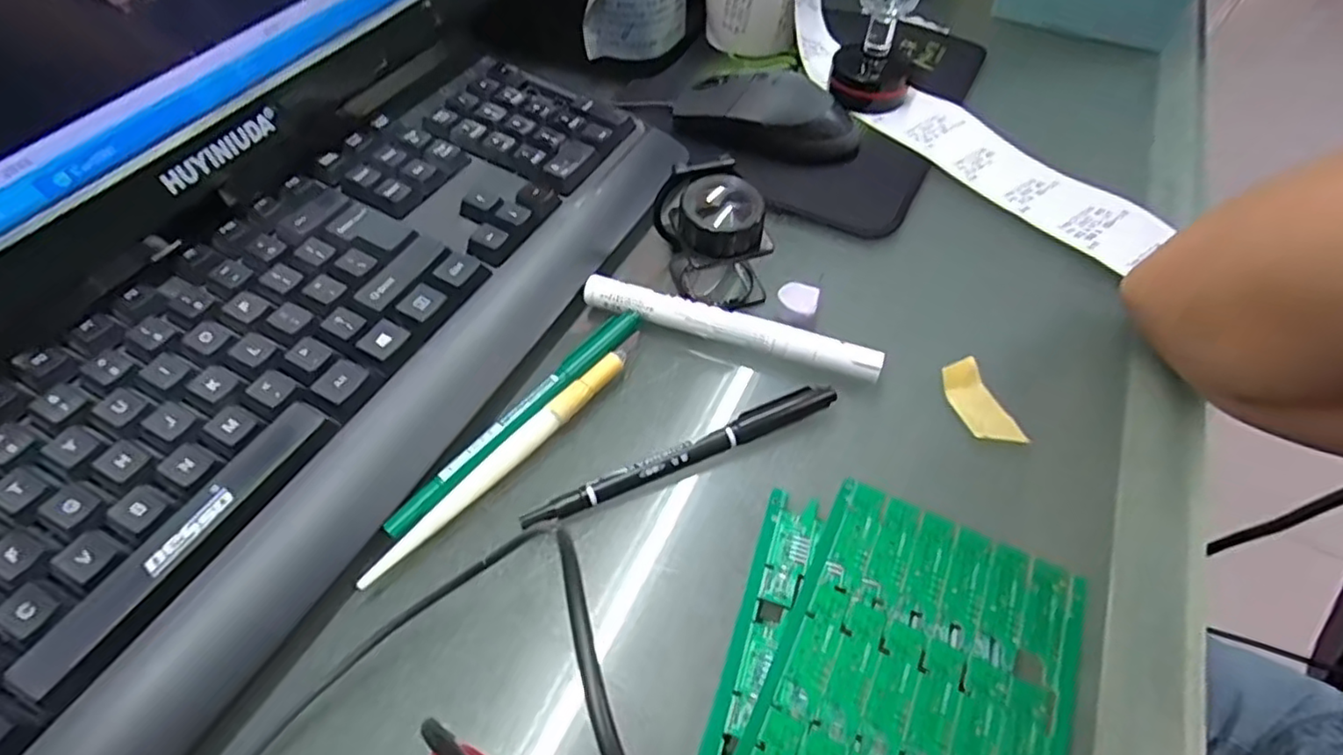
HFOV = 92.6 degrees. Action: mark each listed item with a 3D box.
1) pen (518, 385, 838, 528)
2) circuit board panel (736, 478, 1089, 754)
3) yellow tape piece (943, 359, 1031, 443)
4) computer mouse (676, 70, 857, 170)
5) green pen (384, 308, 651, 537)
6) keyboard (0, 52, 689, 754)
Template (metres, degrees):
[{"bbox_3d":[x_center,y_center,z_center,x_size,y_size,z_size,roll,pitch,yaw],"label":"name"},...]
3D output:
[{"bbox_3d":[0.007,0.031,0.263,0.137,0.011,0.012,-22,55,-17],"label":"pen"},{"bbox_3d":[0.078,0.099,0.201,0.087,0.004,0.123,22,55,16],"label":"circuit board panel"},{"bbox_3d":[0.136,0.011,0.282,0.020,0.009,0.042,-16,54,-12],"label":"yellow tape piece"},{"bbox_3d":[0.058,-0.162,0.390,0.113,0.035,0.052,9,53,7],"label":"computer mouse"},{"bbox_3d":[-0.062,0.015,0.275,0.012,0.011,0.139,34,59,24],"label":"green pen"},{"bbox_3d":[-0.152,-0.011,0.275,0.157,0.042,0.432,23,56,17],"label":"keyboard"}]

